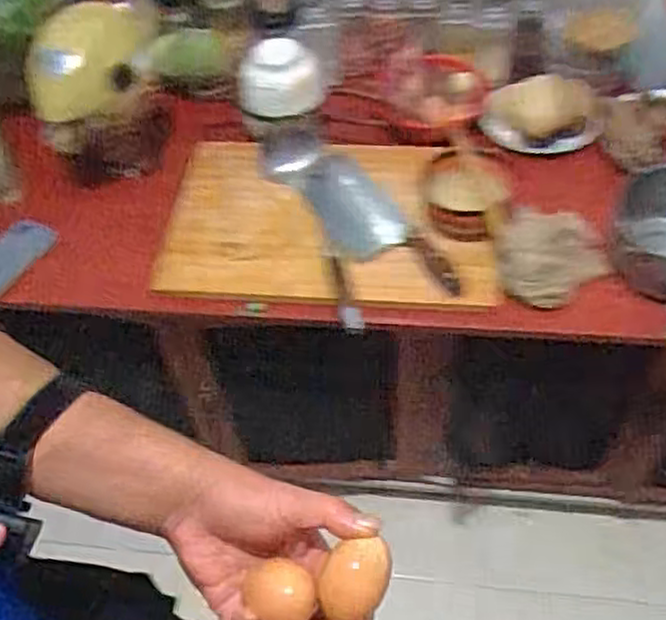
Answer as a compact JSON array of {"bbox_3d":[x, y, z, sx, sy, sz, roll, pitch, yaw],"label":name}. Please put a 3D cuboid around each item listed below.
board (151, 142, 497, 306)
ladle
[{"bbox_3d":[-0.012,-0.132,1.032,0.455,0.020,0.283,2,55,7],"label":"board"},{"bbox_3d":[-0.037,-0.124,1.022,0.093,0.041,0.355,-11,54,-2],"label":"ladle"}]

